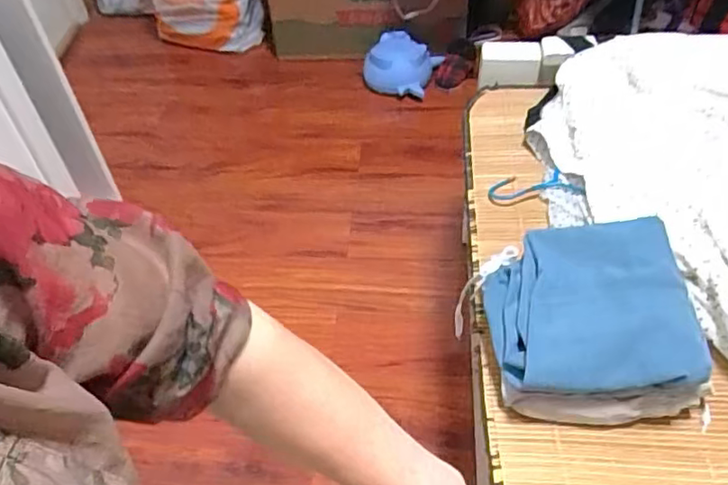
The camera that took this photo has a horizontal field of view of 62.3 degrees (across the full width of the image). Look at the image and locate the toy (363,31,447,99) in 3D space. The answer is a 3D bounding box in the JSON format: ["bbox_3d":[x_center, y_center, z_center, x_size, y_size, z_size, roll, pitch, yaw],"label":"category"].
[{"bbox_3d":[0.104,-0.531,1.782,0.203,0.113,0.150,20,52,21],"label":"toy"}]

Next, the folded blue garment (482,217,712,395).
[{"bbox_3d":[0.241,0.064,0.653,0.196,0.051,0.197,0,48,4],"label":"folded blue garment"}]

